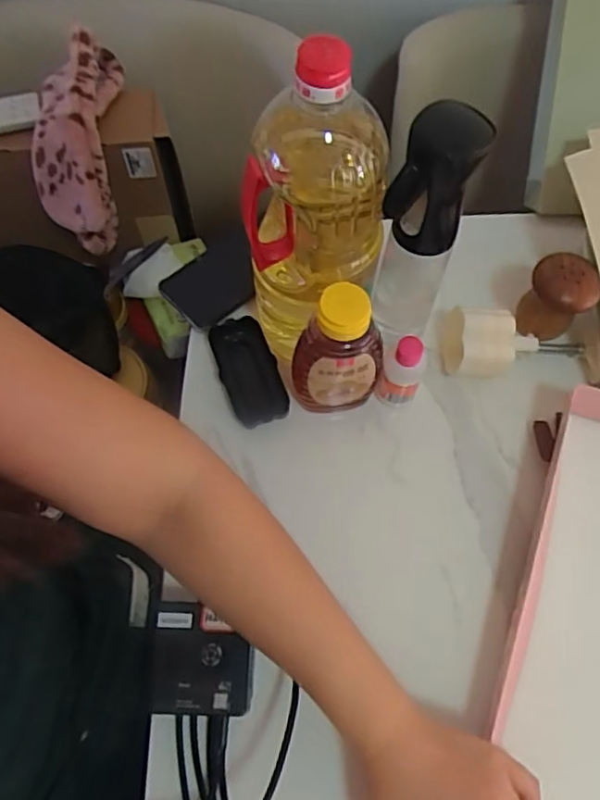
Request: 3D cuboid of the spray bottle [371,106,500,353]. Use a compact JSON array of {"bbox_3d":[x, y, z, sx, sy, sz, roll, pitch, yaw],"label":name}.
[{"bbox_3d":[0.097,-0.125,0.497,0.056,0.233,0.070,17,67,8],"label":"spray bottle"}]

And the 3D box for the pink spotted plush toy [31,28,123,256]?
[{"bbox_3d":[-0.248,-0.288,0.669,0.082,0.088,0.230,4,96,2],"label":"pink spotted plush toy"}]

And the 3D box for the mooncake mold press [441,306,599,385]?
[{"bbox_3d":[0.217,-0.048,0.571,0.159,0.054,0.060,7,66,3],"label":"mooncake mold press"}]

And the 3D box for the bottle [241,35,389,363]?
[{"bbox_3d":[0.010,-0.140,0.471,0.098,0.262,0.099,0,66,0],"label":"bottle"}]

